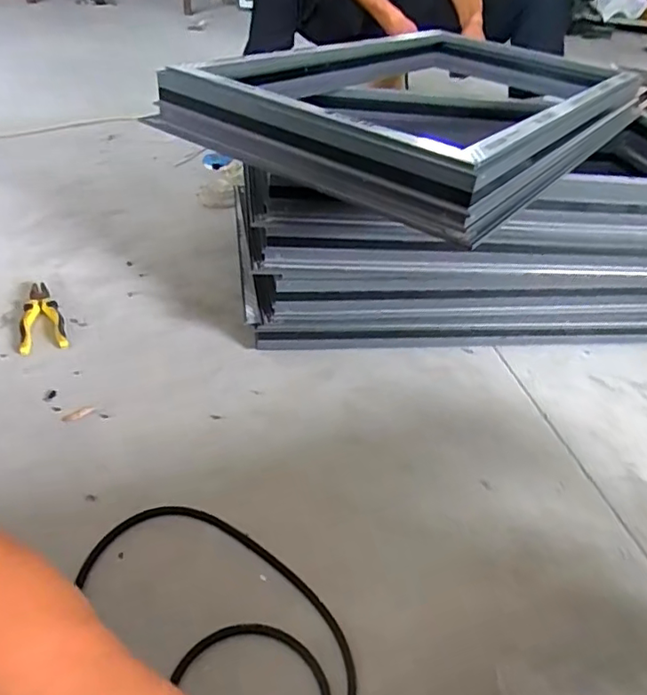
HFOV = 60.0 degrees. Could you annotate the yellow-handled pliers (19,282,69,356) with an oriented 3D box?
[{"bbox_3d":[-0.484,-0.057,0.957,0.070,0.022,0.183,-12,41,-22],"label":"yellow-handled pliers"}]

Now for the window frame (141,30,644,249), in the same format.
[{"bbox_3d":[0.269,-0.479,1.067,0.517,0.096,1.049,28,42,26],"label":"window frame"}]

